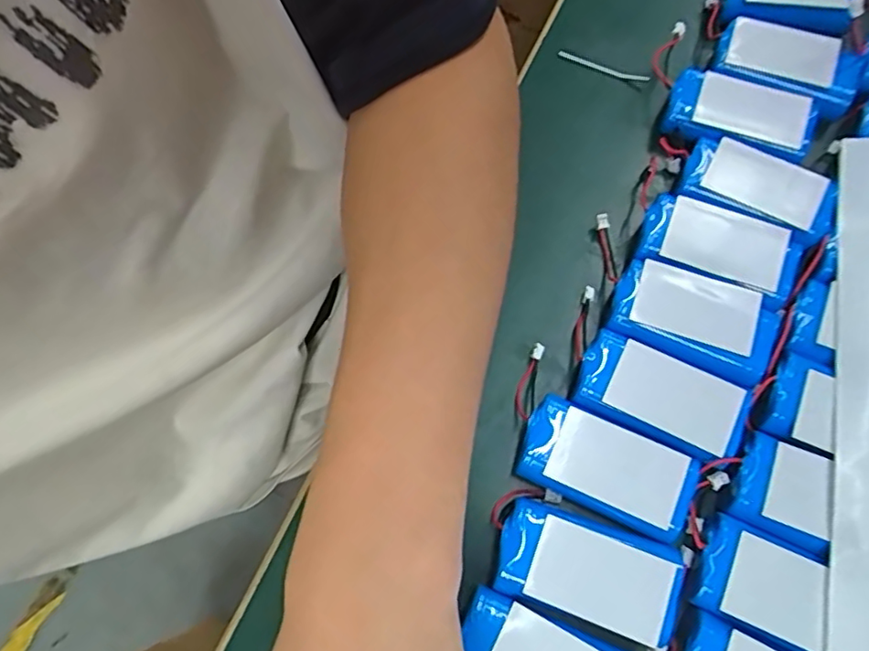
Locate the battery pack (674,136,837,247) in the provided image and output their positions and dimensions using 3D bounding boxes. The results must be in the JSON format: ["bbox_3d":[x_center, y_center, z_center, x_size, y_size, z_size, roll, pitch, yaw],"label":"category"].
[{"bbox_3d":[0.148,-0.063,0.274,0.064,0.011,0.036,26,74,9],"label":"battery pack"}]

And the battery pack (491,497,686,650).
[{"bbox_3d":[0.058,0.094,0.228,0.067,0.011,0.036,19,74,7],"label":"battery pack"}]

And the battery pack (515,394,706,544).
[{"bbox_3d":[0.070,0.057,0.242,0.068,0.010,0.035,25,74,8],"label":"battery pack"}]

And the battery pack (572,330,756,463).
[{"bbox_3d":[0.095,0.030,0.247,0.069,0.008,0.035,25,74,8],"label":"battery pack"}]

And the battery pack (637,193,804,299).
[{"bbox_3d":[0.128,-0.036,0.266,0.066,0.012,0.034,20,74,7],"label":"battery pack"}]

